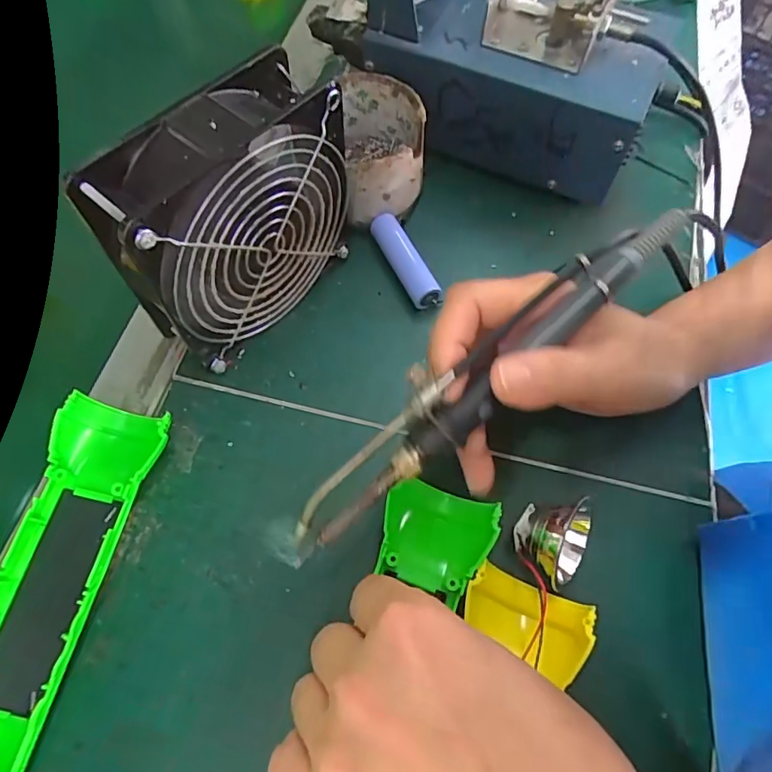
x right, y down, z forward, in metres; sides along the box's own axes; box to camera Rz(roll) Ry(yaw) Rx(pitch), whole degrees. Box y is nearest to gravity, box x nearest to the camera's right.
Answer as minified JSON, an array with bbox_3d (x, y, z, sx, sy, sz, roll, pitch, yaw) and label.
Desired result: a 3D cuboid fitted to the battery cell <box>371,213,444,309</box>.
[{"bbox_3d":[0.012,-0.077,0.323,0.018,0.019,0.065,-23,67,-12],"label":"battery cell"}]

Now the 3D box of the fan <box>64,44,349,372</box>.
[{"bbox_3d":[-0.076,-0.077,0.264,0.044,0.122,0.122,37,68,15],"label":"fan"}]

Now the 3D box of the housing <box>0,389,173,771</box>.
[{"bbox_3d":[-0.146,0.084,0.236,0.050,0.026,0.160,11,64,3],"label":"housing"}]

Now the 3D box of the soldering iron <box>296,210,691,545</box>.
[{"bbox_3d":[0.042,-0.009,0.212,0.203,0.024,0.026,-41,71,-3],"label":"soldering iron"}]

